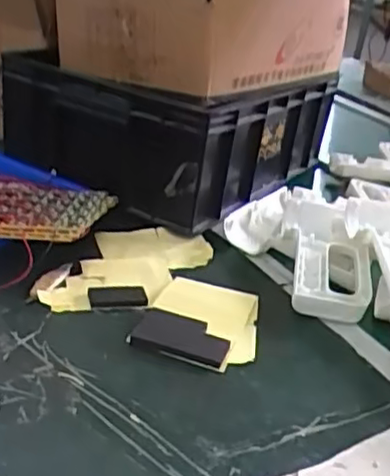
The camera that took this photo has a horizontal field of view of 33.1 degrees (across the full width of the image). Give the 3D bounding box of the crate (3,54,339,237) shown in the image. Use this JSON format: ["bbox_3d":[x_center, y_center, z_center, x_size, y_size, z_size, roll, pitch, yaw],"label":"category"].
[{"bbox_3d":[-0.024,-0.190,1.049,0.355,0.163,0.440,20,26,26],"label":"crate"}]

